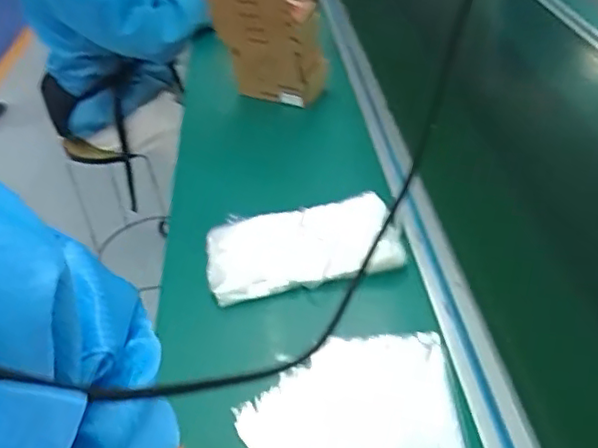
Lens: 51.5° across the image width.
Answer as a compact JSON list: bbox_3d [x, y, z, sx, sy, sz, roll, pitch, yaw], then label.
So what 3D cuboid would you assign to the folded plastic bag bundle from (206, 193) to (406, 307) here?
[{"bbox_3d":[0.005,0.025,0.722,0.218,0.025,0.115,-11,38,-6],"label":"folded plastic bag bundle"}]

